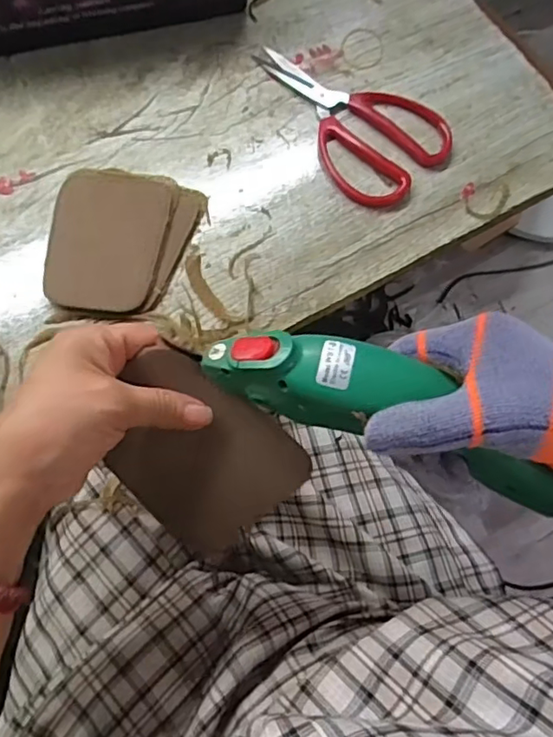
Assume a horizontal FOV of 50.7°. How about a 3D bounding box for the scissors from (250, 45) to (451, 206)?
[{"bbox_3d":[0.056,-0.220,0.499,0.183,0.008,0.106,43,73,13],"label":"scissors"}]

